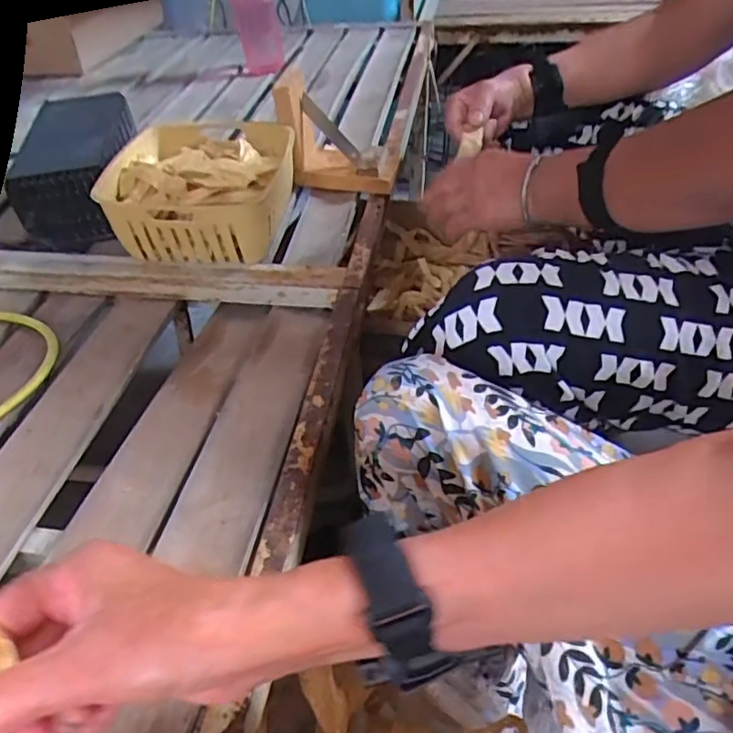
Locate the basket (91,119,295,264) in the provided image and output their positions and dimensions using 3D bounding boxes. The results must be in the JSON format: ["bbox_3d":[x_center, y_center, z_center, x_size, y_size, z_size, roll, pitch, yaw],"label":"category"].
[{"bbox_3d":[-0.177,-0.187,0.672,0.176,0.095,0.175,4,41,9],"label":"basket"}]

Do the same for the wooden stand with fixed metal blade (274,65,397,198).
[{"bbox_3d":[-0.033,-0.267,0.703,0.129,0.124,0.048,4,41,8],"label":"wooden stand with fixed metal blade"}]

